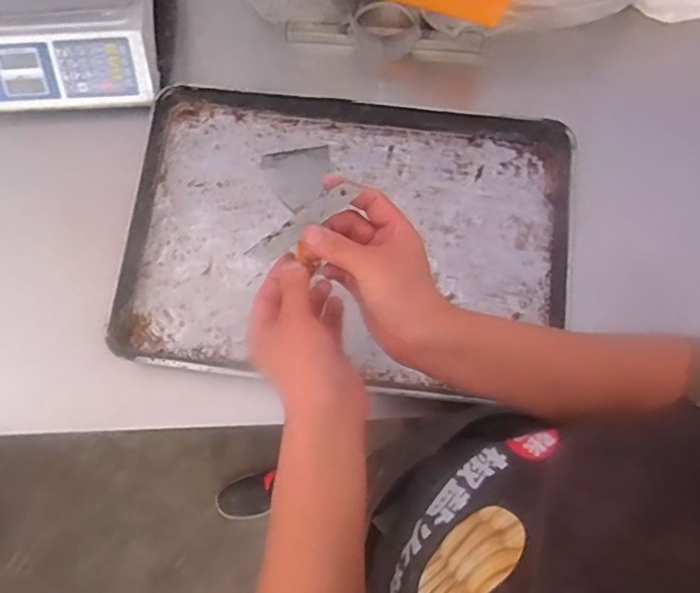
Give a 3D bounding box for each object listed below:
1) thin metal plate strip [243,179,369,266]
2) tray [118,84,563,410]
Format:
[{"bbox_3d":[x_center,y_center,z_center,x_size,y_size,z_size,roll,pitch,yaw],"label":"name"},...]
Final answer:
[{"bbox_3d":[-0.038,-0.059,0.454,0.097,0.006,0.020,-39,86,-6],"label":"thin metal plate strip"},{"bbox_3d":[-0.006,-0.084,0.782,0.605,0.055,0.402,8,77,3],"label":"tray"}]

